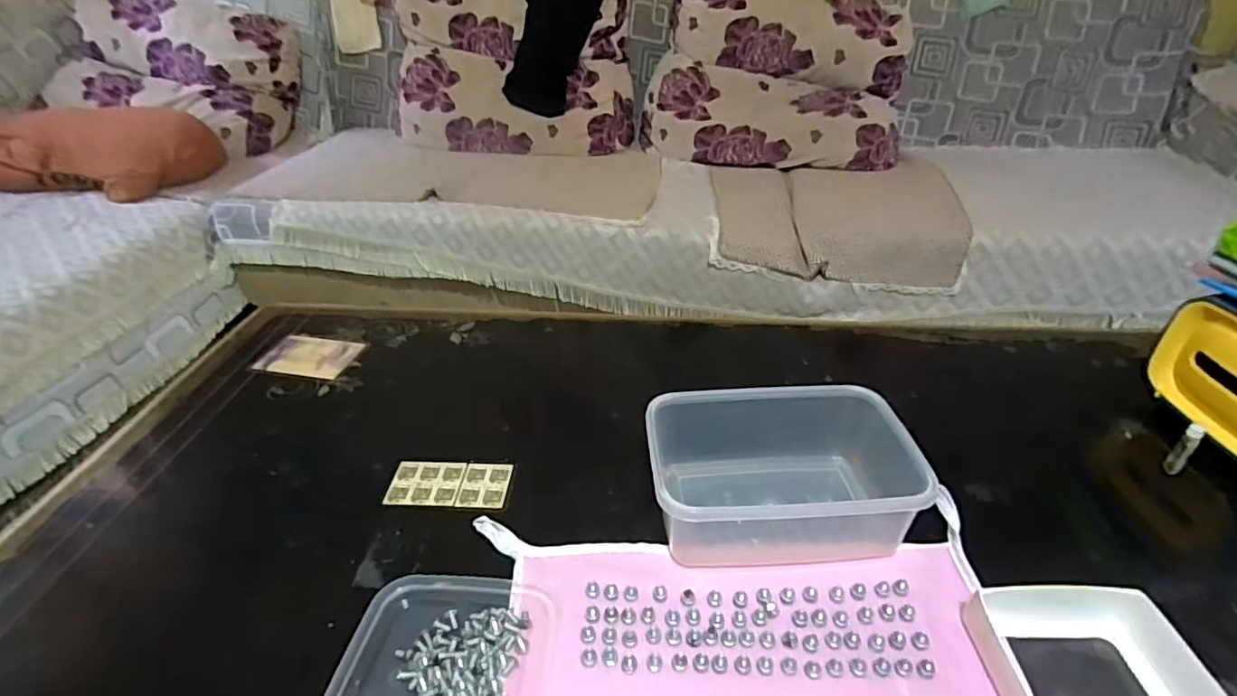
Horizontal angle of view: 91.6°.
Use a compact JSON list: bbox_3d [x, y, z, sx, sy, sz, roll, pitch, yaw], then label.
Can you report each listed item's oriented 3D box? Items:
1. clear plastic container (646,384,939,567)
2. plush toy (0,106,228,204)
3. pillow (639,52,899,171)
[{"bbox_3d":[0.150,0.110,0.596,0.231,0.087,0.175,-2,34,0],"label":"clear plastic container"},{"bbox_3d":[-1.212,-0.447,1.401,0.482,0.178,0.168,-18,39,-24],"label":"plush toy"},{"bbox_3d":[0.420,-0.654,1.717,0.708,0.130,0.344,4,76,11],"label":"pillow"}]

